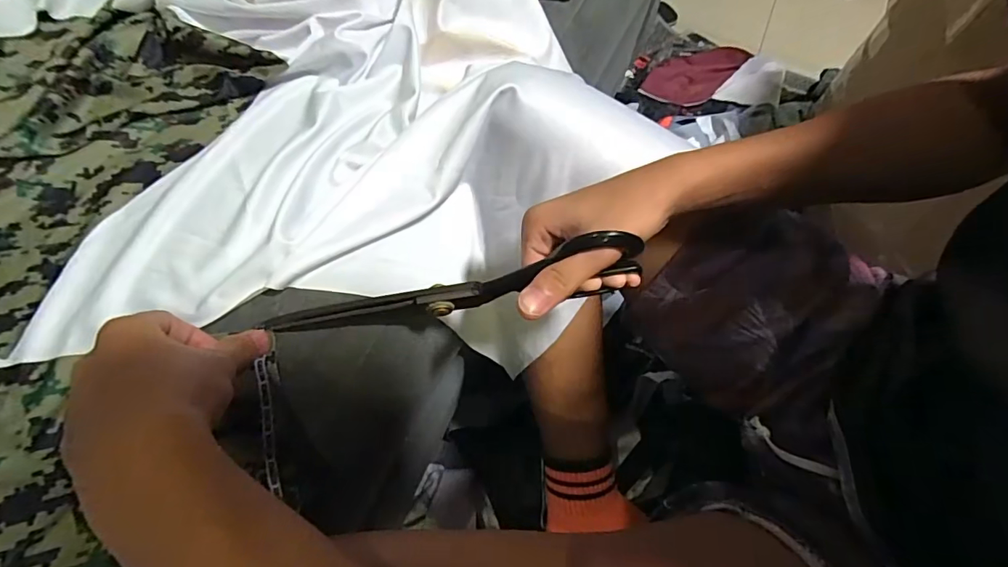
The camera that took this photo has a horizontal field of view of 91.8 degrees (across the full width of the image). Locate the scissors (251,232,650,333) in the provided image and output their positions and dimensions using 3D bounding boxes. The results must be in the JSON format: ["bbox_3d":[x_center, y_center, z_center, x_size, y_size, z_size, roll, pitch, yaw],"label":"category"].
[{"bbox_3d":[-0.031,0.007,0.310,0.231,0.053,0.014,-12,62,8],"label":"scissors"}]

